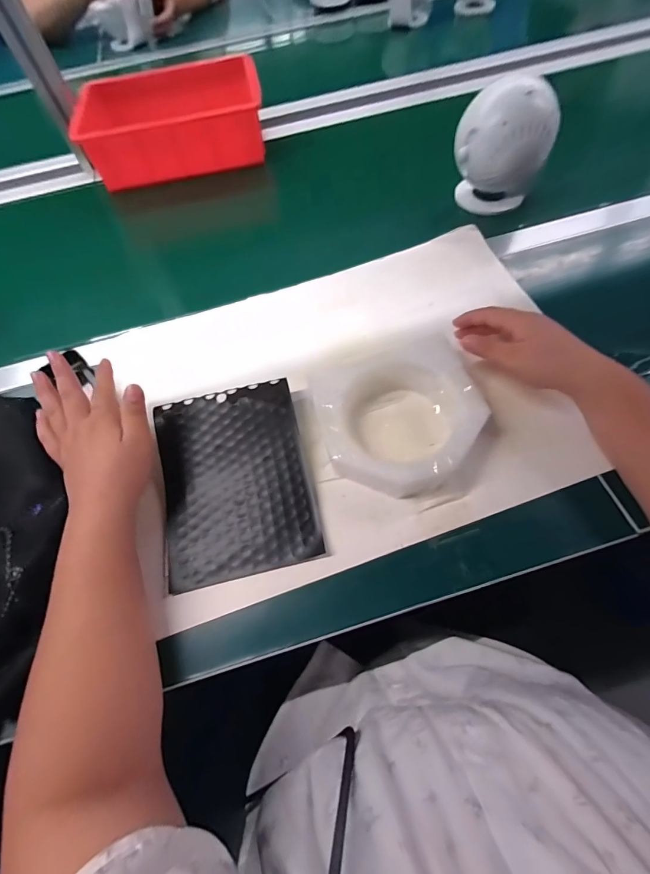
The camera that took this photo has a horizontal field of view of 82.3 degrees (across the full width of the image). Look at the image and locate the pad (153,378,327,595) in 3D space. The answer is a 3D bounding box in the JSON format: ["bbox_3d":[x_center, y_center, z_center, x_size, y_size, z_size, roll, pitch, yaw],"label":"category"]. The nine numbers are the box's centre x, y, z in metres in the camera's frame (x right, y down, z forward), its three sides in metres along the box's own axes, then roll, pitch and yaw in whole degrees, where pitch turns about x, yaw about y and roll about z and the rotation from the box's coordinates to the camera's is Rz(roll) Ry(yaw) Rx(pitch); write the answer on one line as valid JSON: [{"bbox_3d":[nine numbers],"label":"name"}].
[{"bbox_3d":[-0.083,0.036,0.342,0.132,0.012,0.170,-14,72,-1],"label":"pad"}]

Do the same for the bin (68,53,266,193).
[{"bbox_3d":[-0.256,-0.542,0.630,0.289,0.093,0.180,-14,62,-3],"label":"bin"}]

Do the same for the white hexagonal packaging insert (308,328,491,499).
[{"bbox_3d":[0.071,-0.019,0.349,0.146,0.038,0.144,-24,66,-10],"label":"white hexagonal packaging insert"}]

